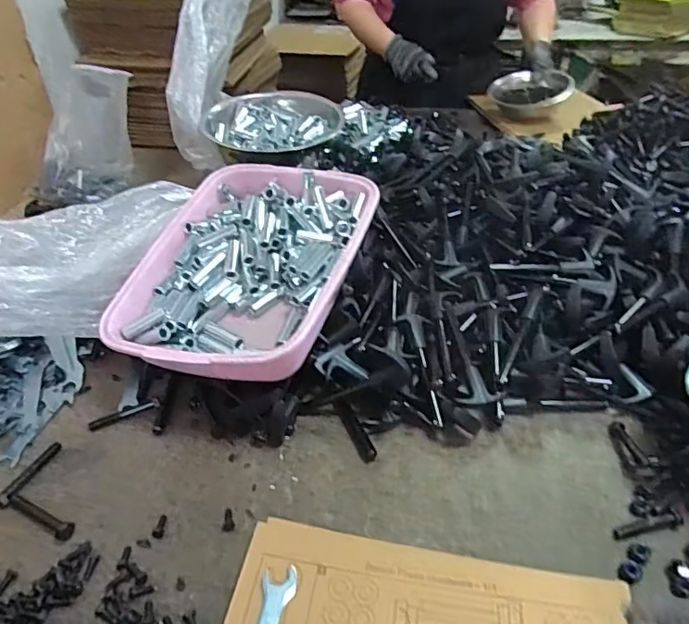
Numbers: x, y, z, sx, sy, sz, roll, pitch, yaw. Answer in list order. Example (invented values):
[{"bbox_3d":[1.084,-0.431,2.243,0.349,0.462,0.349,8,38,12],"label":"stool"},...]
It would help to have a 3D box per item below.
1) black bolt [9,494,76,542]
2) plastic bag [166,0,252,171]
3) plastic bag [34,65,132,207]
[{"bbox_3d":[-0.276,0.184,0.481,0.078,0.011,0.014,16,42,21],"label":"black bolt"},{"bbox_3d":[-0.243,-0.458,0.960,0.089,0.382,0.128,10,-2,17],"label":"plastic bag"},{"bbox_3d":[-0.486,-0.321,0.993,0.216,0.191,0.138,-24,43,-25],"label":"plastic bag"}]

